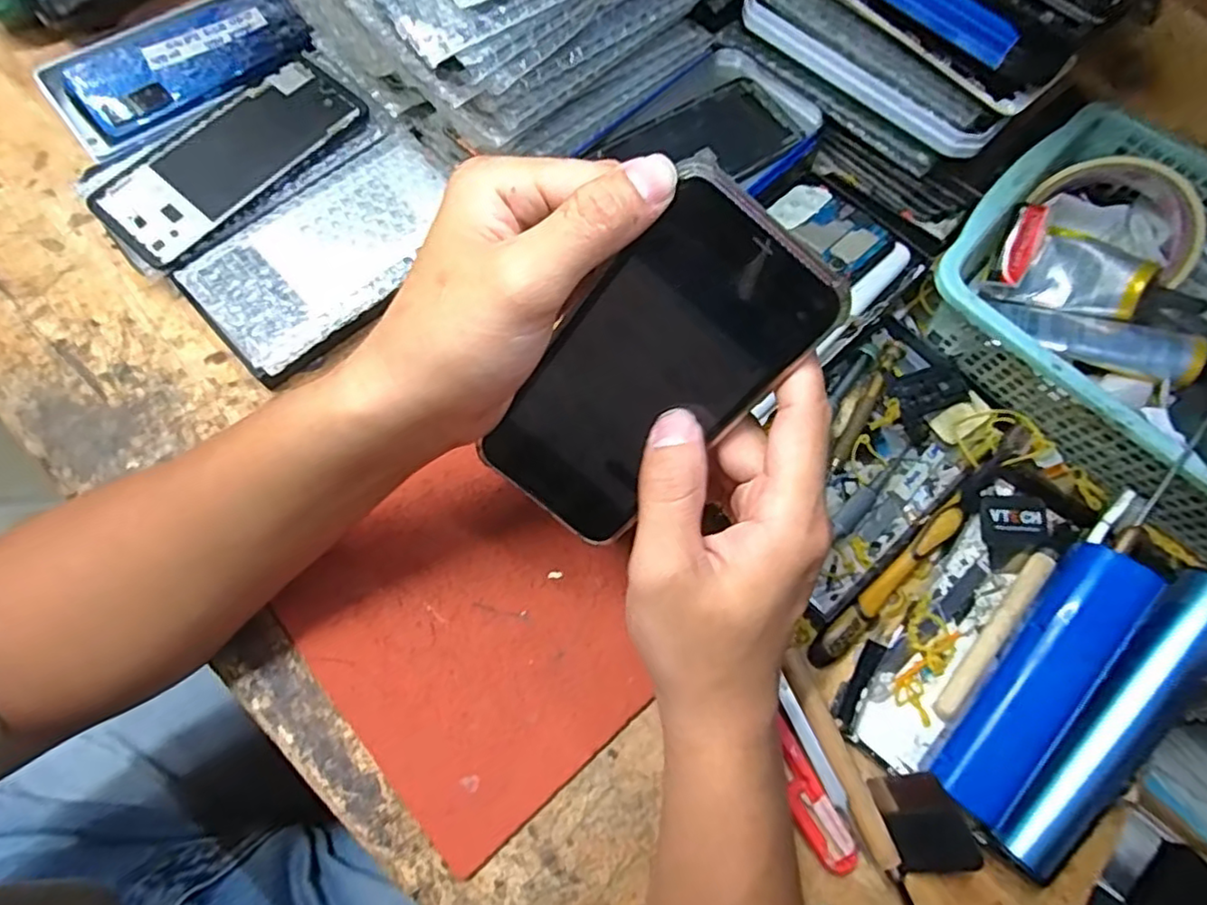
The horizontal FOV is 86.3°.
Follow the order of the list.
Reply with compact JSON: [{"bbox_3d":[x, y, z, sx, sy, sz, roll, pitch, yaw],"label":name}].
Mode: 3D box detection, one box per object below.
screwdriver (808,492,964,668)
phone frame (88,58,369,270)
[{"bbox_3d":[0.145,0.066,0.327,0.110,0.016,0.014,-40,75,-16],"label":"screwdriver"},{"bbox_3d":[-0.230,-0.184,0.396,0.077,0.007,0.160,40,76,11],"label":"phone frame"}]

